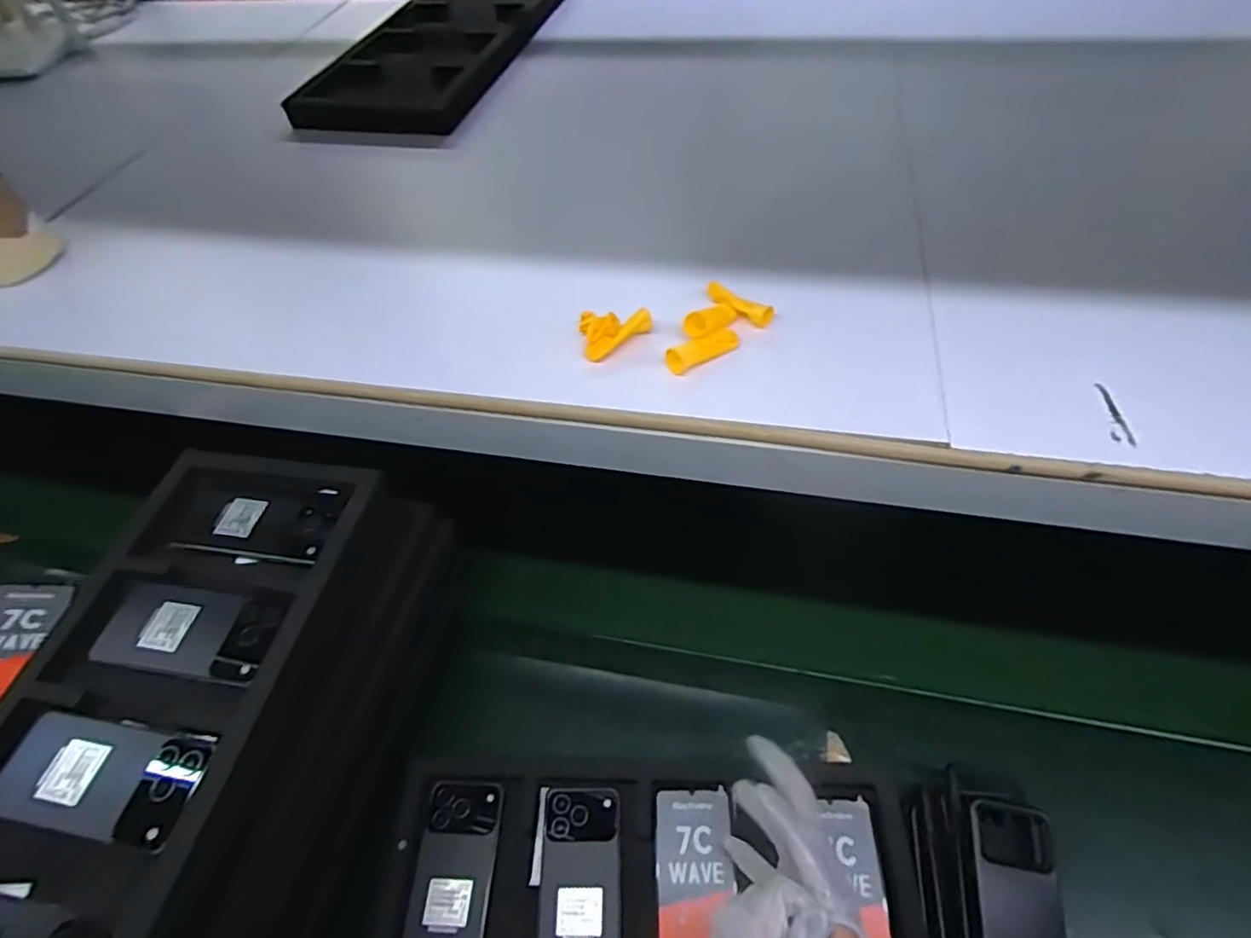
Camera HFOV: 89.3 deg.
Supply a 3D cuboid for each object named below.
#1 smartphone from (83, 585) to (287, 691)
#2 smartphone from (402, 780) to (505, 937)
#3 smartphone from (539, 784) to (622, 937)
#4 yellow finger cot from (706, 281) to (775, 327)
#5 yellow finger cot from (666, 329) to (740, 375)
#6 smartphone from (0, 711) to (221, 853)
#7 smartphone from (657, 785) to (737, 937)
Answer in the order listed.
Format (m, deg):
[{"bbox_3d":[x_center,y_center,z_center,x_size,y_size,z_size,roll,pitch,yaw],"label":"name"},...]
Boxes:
[{"bbox_3d":[-0.363,0.136,0.528,0.140,0.011,0.072,9,61,3],"label":"smartphone"},{"bbox_3d":[-0.161,0.381,0.596,0.071,0.012,0.156,0,52,5],"label":"smartphone"},{"bbox_3d":[-0.042,0.386,0.592,0.073,0.009,0.160,-3,52,3],"label":"smartphone"},{"bbox_3d":[0.090,-0.131,0.503,0.063,0.010,0.019,36,63,28],"label":"yellow finger cot"},{"bbox_3d":[0.058,-0.089,0.472,0.057,0.015,0.018,-24,54,-14],"label":"yellow finger cot"},{"bbox_3d":[-0.373,0.221,0.457,0.147,0.014,0.073,5,53,9],"label":"smartphone"},{"bbox_3d":[0.064,0.382,0.581,0.069,0.009,0.154,-2,52,3],"label":"smartphone"}]

